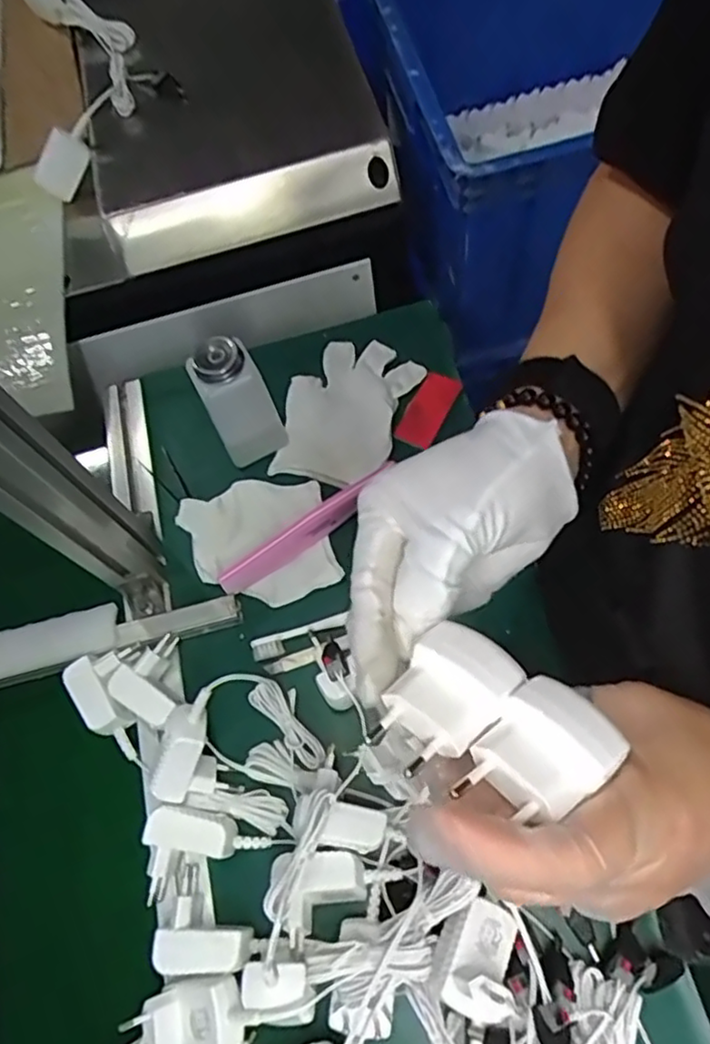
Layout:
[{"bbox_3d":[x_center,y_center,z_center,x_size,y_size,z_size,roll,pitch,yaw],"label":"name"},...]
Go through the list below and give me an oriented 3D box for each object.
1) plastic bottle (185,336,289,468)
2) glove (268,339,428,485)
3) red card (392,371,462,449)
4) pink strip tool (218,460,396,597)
[{"bbox_3d":[-0.097,-0.100,0.536,0.053,0.118,0.046,-25,66,-4],"label":"plastic bottle"},{"bbox_3d":[-0.012,-0.102,0.595,0.103,0.015,0.150,23,70,10],"label":"glove"},{"bbox_3d":[0.065,-0.102,0.587,0.035,0.005,0.074,27,73,17],"label":"red card"},{"bbox_3d":[-0.036,0.004,0.537,0.169,0.033,0.018,-37,68,-9],"label":"pink strip tool"}]

